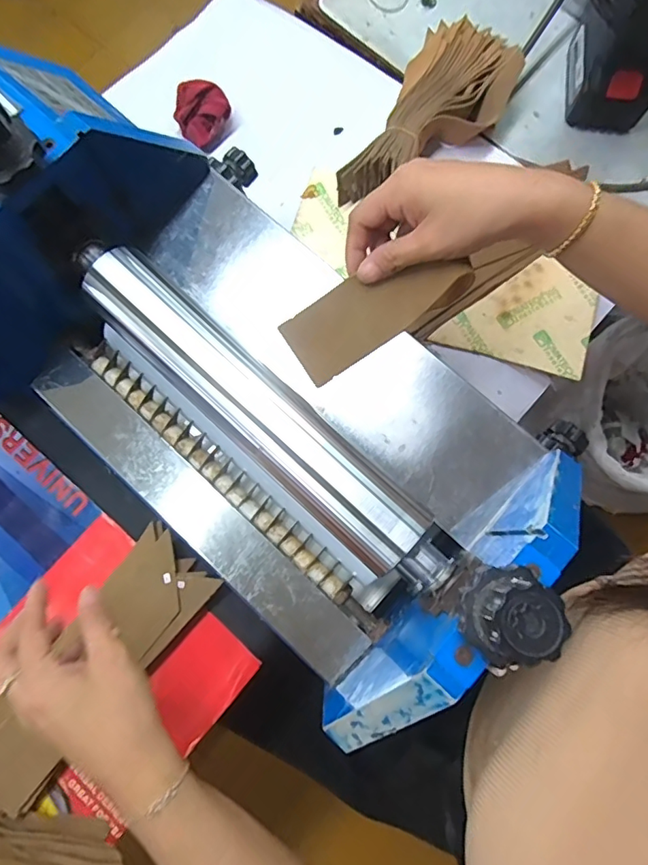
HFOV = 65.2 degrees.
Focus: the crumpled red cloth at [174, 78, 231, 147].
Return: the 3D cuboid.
[{"bbox_3d":[-0.130,-0.342,0.541,0.053,0.034,0.056,-27,80,-5],"label":"crumpled red cloth"}]

